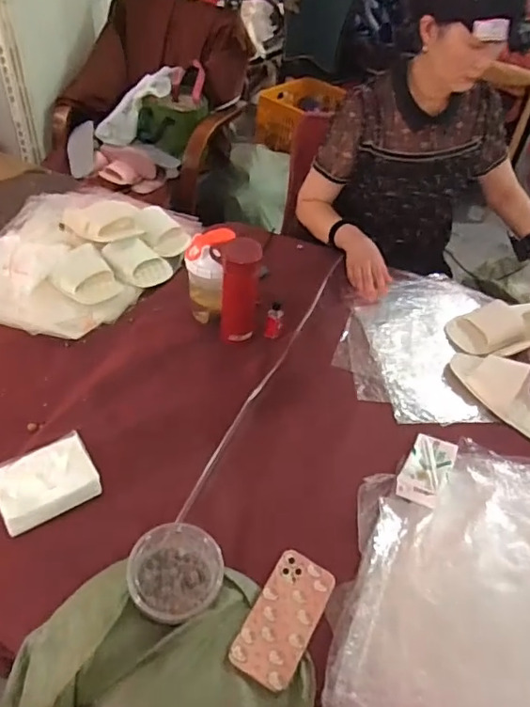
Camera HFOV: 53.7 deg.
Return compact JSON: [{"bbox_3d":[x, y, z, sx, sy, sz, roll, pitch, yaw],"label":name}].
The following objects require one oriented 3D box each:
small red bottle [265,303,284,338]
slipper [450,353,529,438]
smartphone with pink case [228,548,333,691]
[{"bbox_3d":[0.018,-0.063,1.024,0.031,0.085,0.023,9,47,1],"label":"small red bottle"},{"bbox_3d":[0.463,0.077,0.960,0.094,0.060,0.263,-26,55,-27],"label":"slipper"},{"bbox_3d":[0.027,0.341,0.685,0.084,0.010,0.164,26,50,16],"label":"smartphone with pink case"}]

